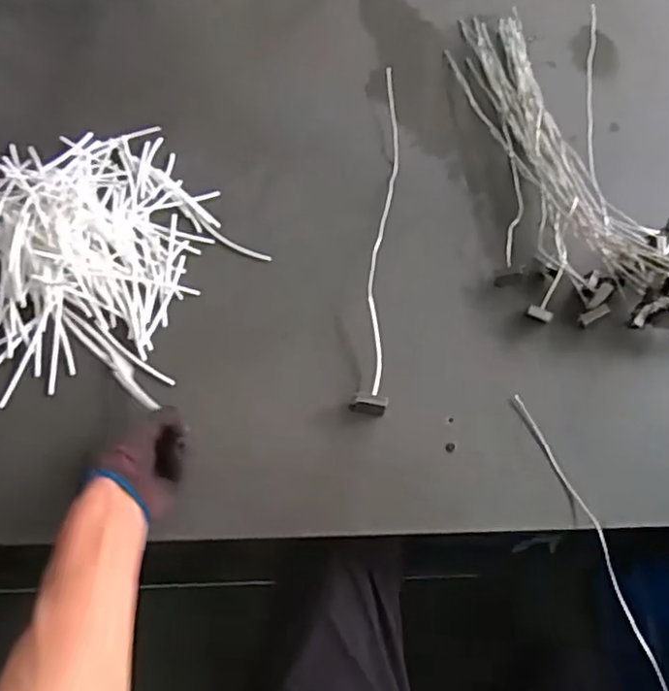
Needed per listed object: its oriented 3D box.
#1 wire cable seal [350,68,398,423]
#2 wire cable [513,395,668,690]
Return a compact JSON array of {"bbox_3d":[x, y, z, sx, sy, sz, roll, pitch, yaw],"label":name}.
[{"bbox_3d":[0.065,-0.165,0.815,0.036,0.014,0.535,7,60,1],"label":"wire cable seal"},{"bbox_3d":[0.276,0.259,0.637,0.024,0.030,0.461,-15,70,-11],"label":"wire cable"}]

